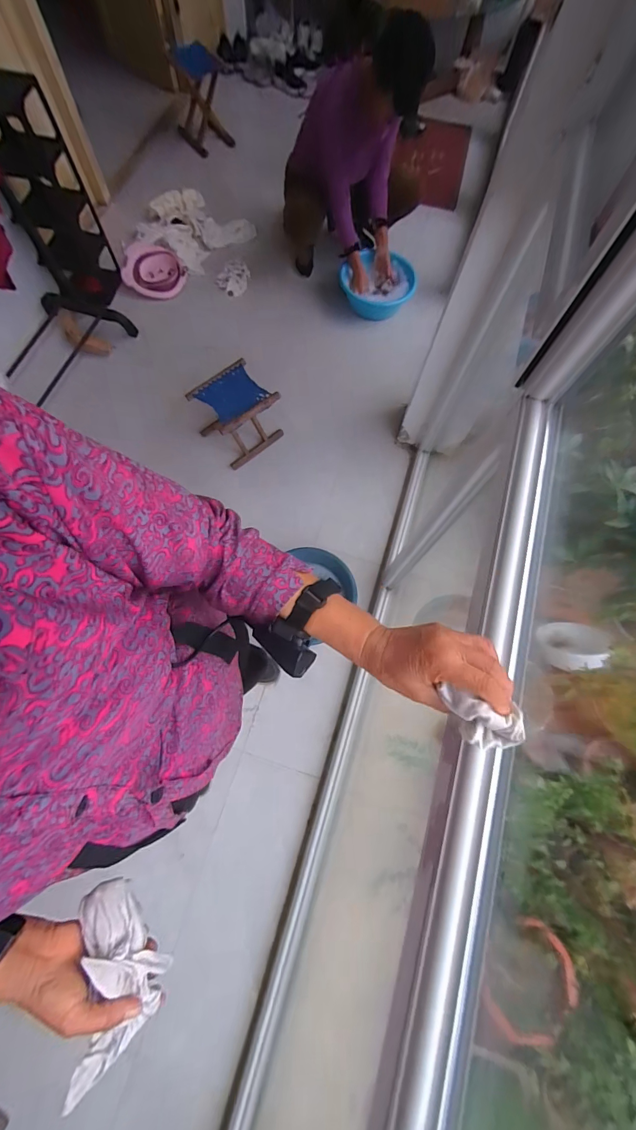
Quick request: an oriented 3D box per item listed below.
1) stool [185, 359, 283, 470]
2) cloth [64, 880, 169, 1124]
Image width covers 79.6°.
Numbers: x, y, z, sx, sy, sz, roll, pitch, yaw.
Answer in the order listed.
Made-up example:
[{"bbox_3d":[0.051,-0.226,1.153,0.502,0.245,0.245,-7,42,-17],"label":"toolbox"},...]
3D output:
[{"bbox_3d":[-0.352,-0.625,1.628,0.283,0.347,0.248,-38,77,-13],"label":"stool"},{"bbox_3d":[-0.204,0.424,0.387,0.087,0.048,0.161,-8,70,-5],"label":"cloth"}]

